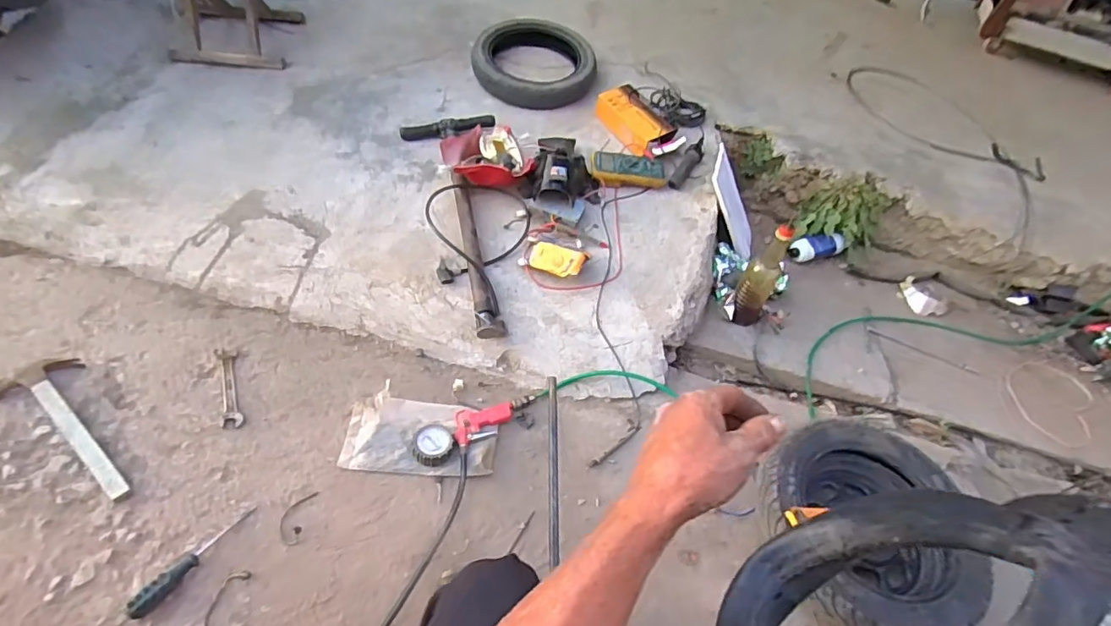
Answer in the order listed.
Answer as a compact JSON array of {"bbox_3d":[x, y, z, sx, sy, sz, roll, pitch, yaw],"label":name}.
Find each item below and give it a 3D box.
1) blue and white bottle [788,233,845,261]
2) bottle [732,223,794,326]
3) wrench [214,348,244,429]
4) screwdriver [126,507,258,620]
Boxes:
[{"bbox_3d":[0.735,-0.188,1.507,0.159,0.052,0.064,-12,53,-22],"label":"blue and white bottle"},{"bbox_3d":[0.463,-0.078,1.204,0.078,0.261,0.068,29,50,13],"label":"bottle"},{"bbox_3d":[-0.591,0.132,0.972,0.035,0.007,0.180,-15,55,-24],"label":"wrench"},{"bbox_3d":[-0.525,0.355,0.785,0.025,0.021,0.185,24,37,16],"label":"screwdriver"}]

